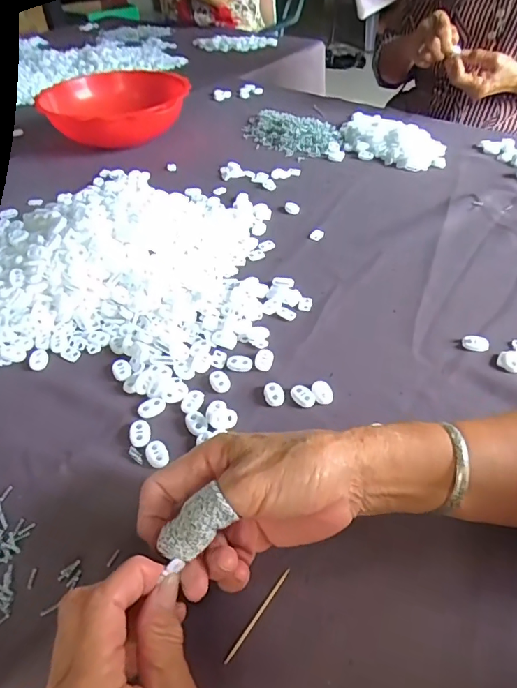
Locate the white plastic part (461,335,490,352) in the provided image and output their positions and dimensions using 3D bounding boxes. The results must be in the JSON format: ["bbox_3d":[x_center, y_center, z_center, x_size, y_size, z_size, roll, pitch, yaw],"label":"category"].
[{"bbox_3d":[0.197,-0.002,0.422,0.023,0.007,0.015,16,48,17],"label":"white plastic part"}]

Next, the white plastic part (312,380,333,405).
[{"bbox_3d":[0.053,0.040,0.388,0.015,0.009,0.023,-10,46,-8],"label":"white plastic part"}]

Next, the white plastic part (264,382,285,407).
[{"bbox_3d":[0.013,0.041,0.389,0.016,0.008,0.023,-8,46,-6],"label":"white plastic part"}]

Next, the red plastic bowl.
[{"bbox_3d":[-0.231,-0.391,0.787,0.215,0.076,0.215,-4,45,-3],"label":"red plastic bowl"}]

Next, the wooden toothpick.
[{"bbox_3d":[0.000,0.158,0.274,0.004,0.004,0.060,28,53,26],"label":"wooden toothpick"}]

